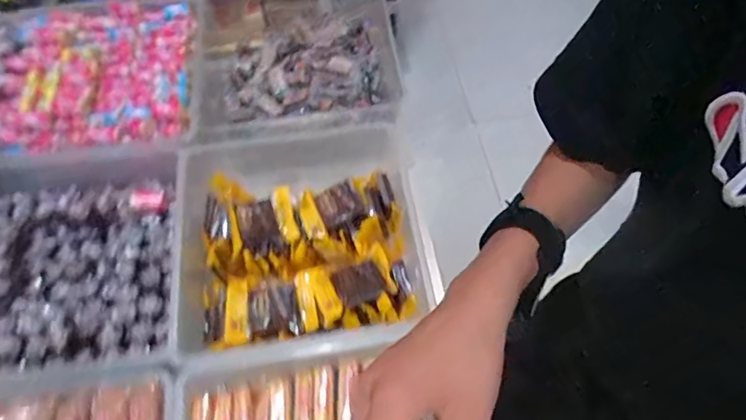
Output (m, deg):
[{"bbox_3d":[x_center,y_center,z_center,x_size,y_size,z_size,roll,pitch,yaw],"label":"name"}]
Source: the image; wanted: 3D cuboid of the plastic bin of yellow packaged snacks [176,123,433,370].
[{"bbox_3d":[-0.096,0.047,0.680,0.301,0.112,0.296,-8,59,-5],"label":"plastic bin of yellow packaged snacks"}]

